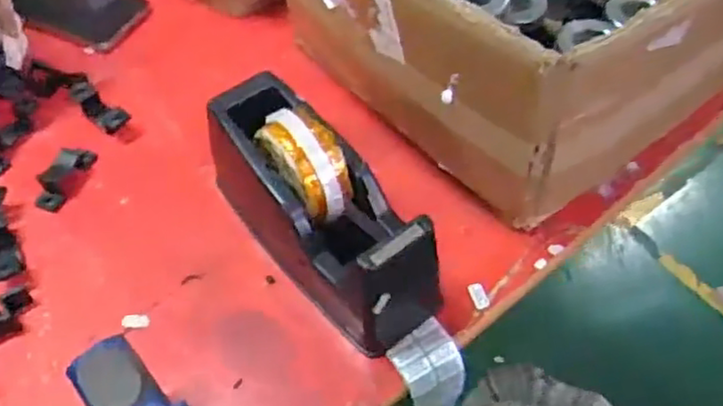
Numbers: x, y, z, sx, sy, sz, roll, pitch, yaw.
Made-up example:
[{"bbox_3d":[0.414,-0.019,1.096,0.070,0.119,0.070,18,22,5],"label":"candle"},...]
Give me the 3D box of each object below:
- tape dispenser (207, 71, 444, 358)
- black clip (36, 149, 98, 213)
[{"bbox_3d":[-0.033,0.004,0.477,0.078,0.114,0.205,-35,61,-22],"label":"tape dispenser"},{"bbox_3d":[-0.243,-0.024,0.554,0.019,0.029,0.062,24,58,17],"label":"black clip"}]

